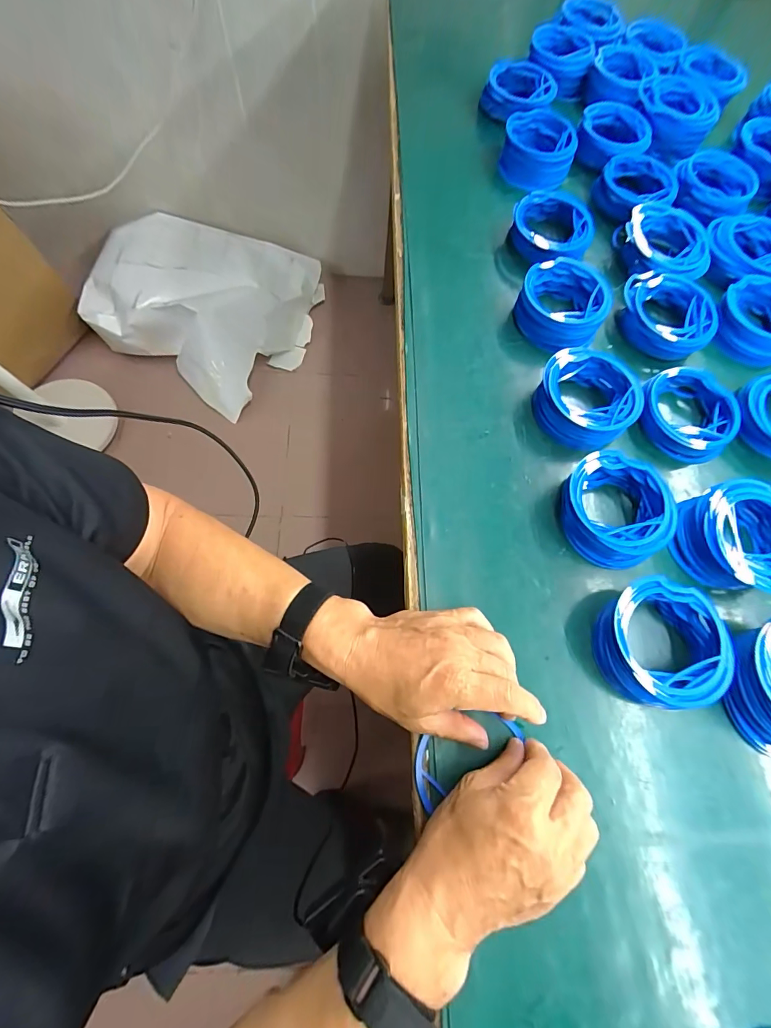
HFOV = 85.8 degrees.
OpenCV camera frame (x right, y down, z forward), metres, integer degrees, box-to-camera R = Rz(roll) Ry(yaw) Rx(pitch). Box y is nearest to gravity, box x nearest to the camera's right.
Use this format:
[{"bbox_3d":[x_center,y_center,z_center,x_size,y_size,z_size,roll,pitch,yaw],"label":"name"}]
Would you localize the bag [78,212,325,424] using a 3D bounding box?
[{"bbox_3d":[-0.555,-0.690,1.328,0.617,0.221,0.586,28,73,7],"label":"bag"}]

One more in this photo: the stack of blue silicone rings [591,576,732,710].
[{"bbox_3d":[0.234,0.109,0.355,0.104,0.036,0.100,-30,75,-11],"label":"stack of blue silicone rings"}]

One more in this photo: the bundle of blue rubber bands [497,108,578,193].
[{"bbox_3d":[0.214,-0.512,0.590,0.100,0.063,0.075,19,72,4],"label":"bundle of blue rubber bands"}]

